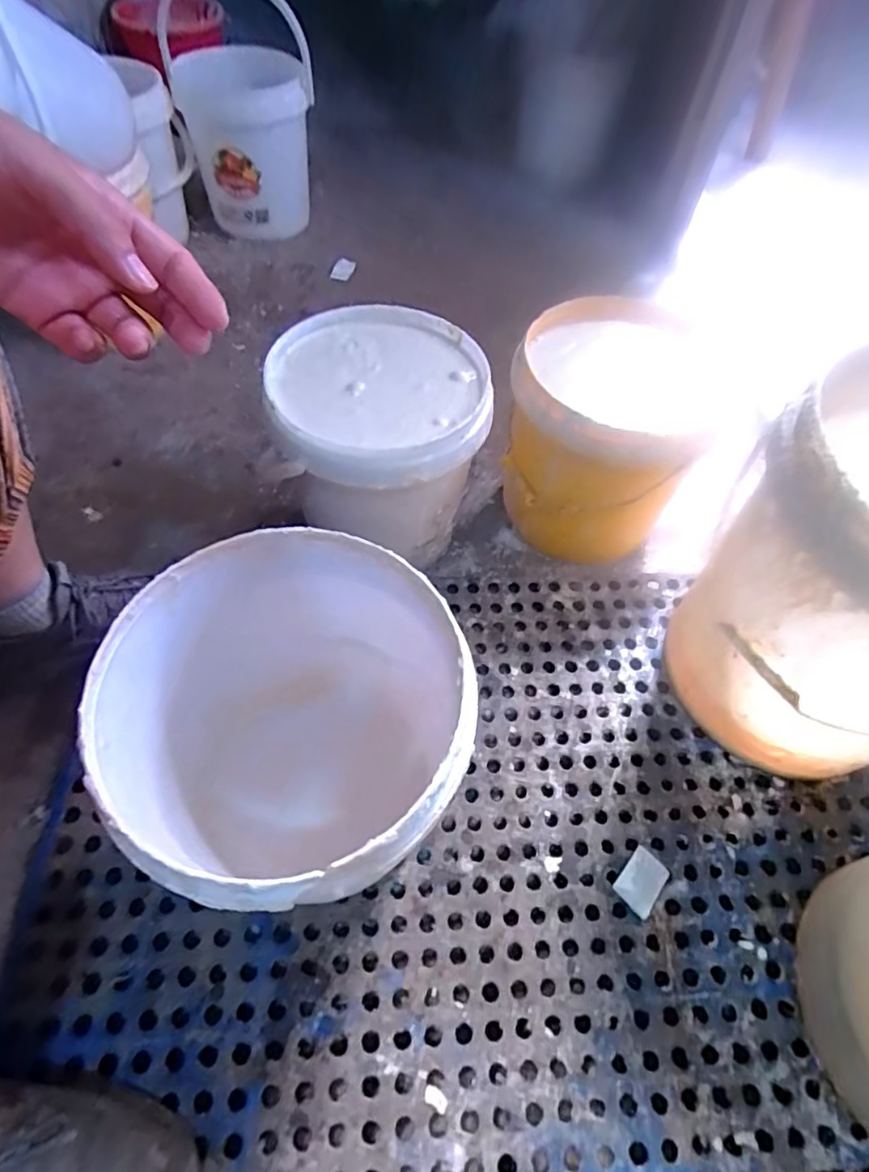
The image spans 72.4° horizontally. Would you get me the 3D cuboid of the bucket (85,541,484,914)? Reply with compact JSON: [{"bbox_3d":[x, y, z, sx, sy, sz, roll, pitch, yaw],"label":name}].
[{"bbox_3d":[-0.111,0.134,0.507,0.262,0.259,0.257,2,56,-3],"label":"bucket"}]

